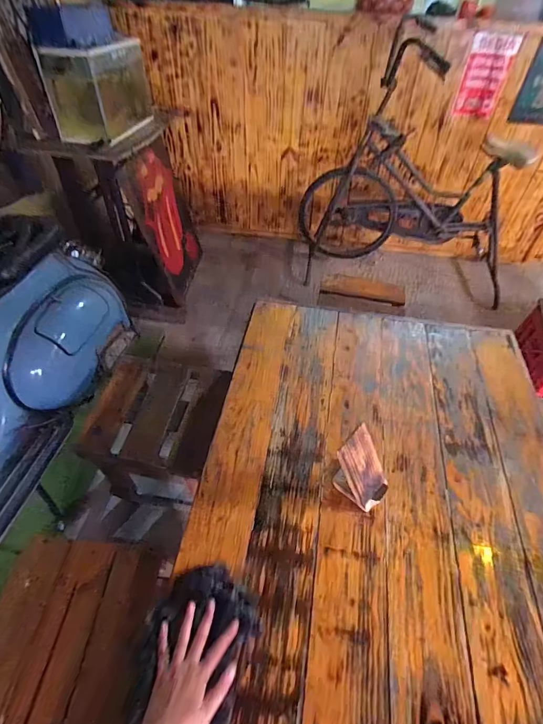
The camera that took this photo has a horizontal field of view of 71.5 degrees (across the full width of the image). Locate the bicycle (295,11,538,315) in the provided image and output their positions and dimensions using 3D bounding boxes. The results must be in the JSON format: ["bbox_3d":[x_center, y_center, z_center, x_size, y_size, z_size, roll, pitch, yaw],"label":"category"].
[{"bbox_3d":[0.657,-0.834,1.687,0.998,0.973,0.473,7,46,5],"label":"bicycle"}]

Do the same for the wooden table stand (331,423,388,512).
[{"bbox_3d":[0.164,0.193,0.669,0.086,0.122,0.080,35,54,28],"label":"wooden table stand"}]

